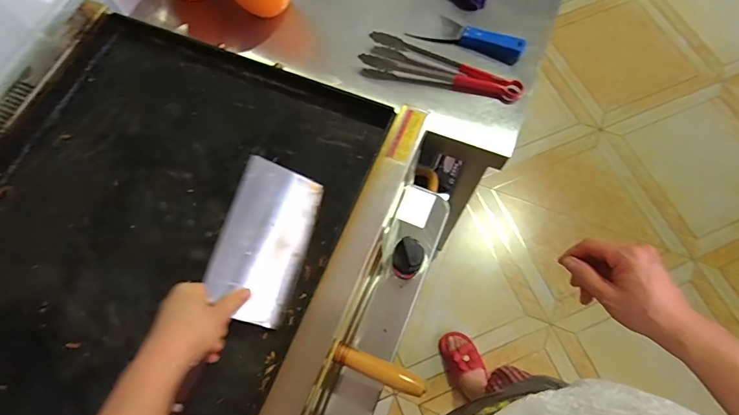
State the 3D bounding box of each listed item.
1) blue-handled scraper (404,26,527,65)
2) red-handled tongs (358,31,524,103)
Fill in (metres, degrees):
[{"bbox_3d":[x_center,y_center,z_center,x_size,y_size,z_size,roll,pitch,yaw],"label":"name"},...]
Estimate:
[{"bbox_3d":[0.179,-0.314,0.737,0.204,0.023,0.050,20,72,9],"label":"blue-handled scraper"},{"bbox_3d":[0.131,-0.250,0.732,0.286,0.029,0.061,20,72,9],"label":"red-handled tongs"}]

